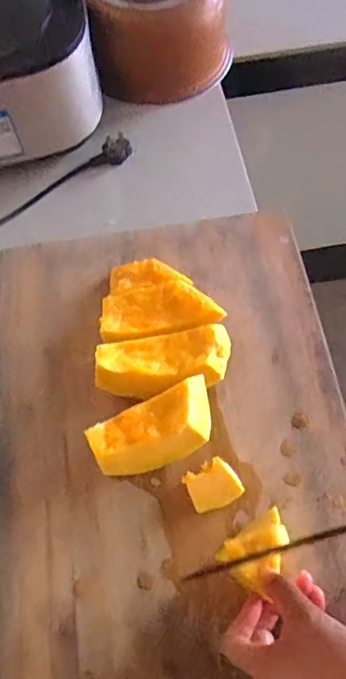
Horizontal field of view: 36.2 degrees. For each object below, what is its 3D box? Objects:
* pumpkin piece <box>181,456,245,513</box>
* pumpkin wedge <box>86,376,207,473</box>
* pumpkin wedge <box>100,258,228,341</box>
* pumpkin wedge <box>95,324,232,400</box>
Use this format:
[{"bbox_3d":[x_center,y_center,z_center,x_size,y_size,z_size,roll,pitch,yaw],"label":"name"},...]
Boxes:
[{"bbox_3d":[0.035,0.126,0.459,0.044,0.016,0.040,-24,66,-8],"label":"pumpkin piece"},{"bbox_3d":[-0.014,0.083,0.466,0.112,0.047,0.054,-23,66,-8],"label":"pumpkin wedge"},{"bbox_3d":[-0.013,-0.040,0.532,0.114,0.023,0.082,-5,65,0],"label":"pumpkin wedge"},{"bbox_3d":[-0.007,0.022,0.495,0.123,0.040,0.057,-12,65,-3],"label":"pumpkin wedge"}]

